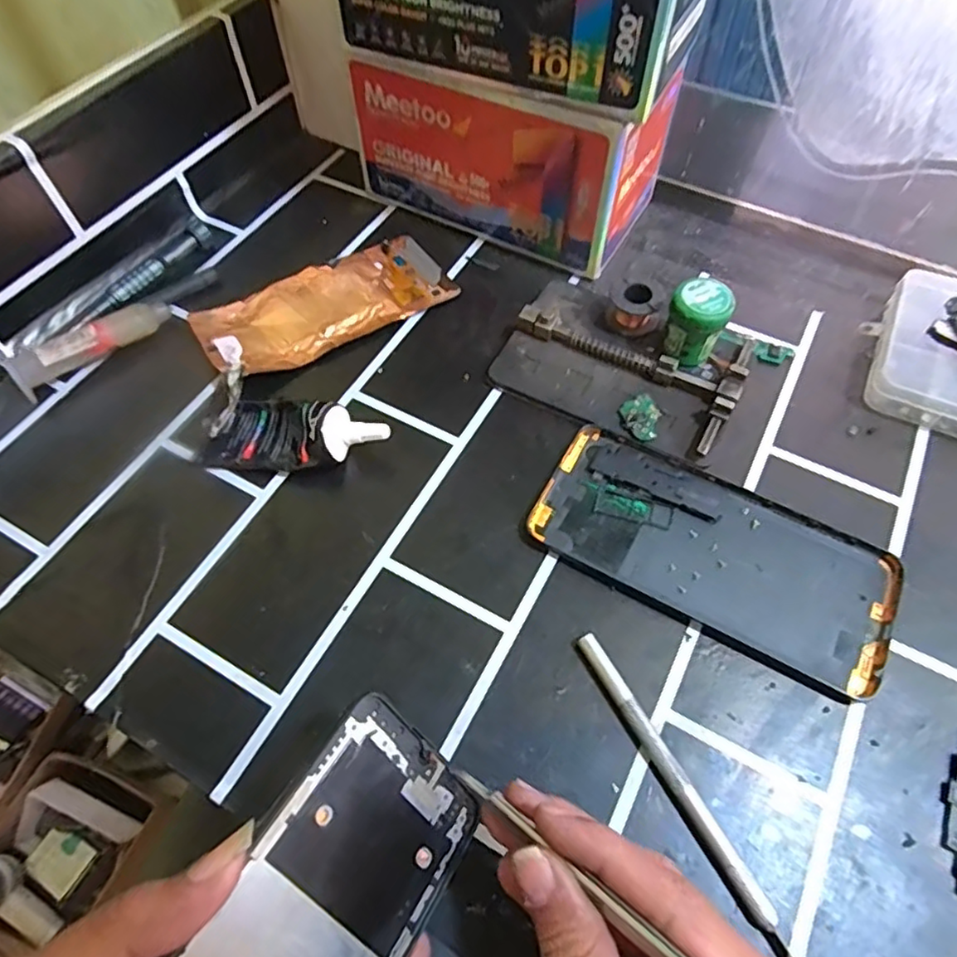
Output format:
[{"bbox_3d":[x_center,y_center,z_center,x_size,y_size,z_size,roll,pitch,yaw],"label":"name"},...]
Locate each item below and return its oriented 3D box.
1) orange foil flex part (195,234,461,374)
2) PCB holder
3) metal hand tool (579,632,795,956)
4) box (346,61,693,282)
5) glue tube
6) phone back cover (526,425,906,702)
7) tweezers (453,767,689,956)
[{"bbox_3d":[-0.092,-0.105,0.373,0.148,0.009,0.065,-28,64,-15],"label":"orange foil flex part"},{"bbox_3d":[0.079,-0.065,0.340,0.125,0.022,0.083,27,63,15],"label":"PCB holder"},{"bbox_3d":[0.078,0.120,0.240,0.008,0.007,0.130,-25,63,-14],"label":"metal hand tool"},{"bbox_3d":[0.021,-0.215,0.390,0.174,0.092,0.086,27,63,15],"label":"box"},{"bbox_3d":[-0.095,-0.021,0.311,0.092,0.029,0.044,14,61,8],"label":"glue tube"},{"bbox_3d":[0.110,0.033,0.292,0.161,0.006,0.073,27,63,15],"label":"phone back cover"},{"bbox_3d":[0.043,0.124,0.169,0.137,0.015,0.004,25,61,37],"label":"tweezers"}]

